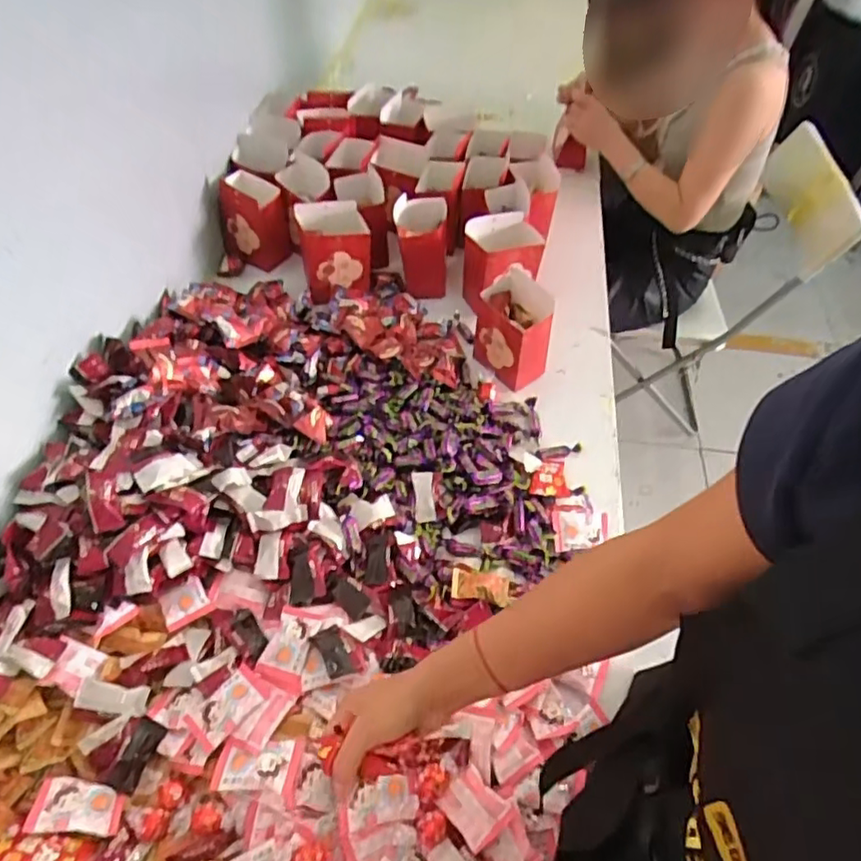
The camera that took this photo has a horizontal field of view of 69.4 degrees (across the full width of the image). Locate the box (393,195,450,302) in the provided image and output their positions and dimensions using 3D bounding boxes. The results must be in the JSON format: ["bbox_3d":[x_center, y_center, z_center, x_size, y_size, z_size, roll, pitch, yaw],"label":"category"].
[{"bbox_3d":[-0.016,-0.309,1.062,0.089,0.145,0.117,0,51,-2],"label":"box"}]

